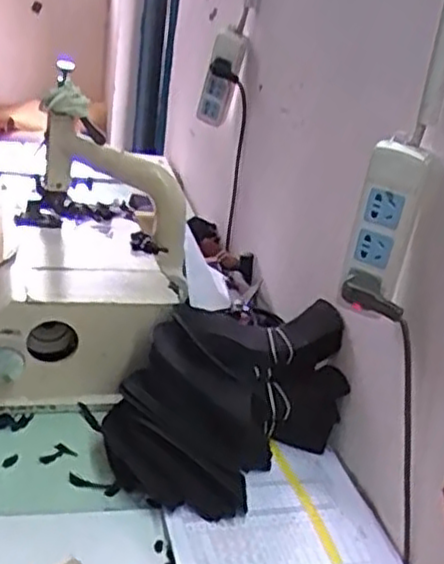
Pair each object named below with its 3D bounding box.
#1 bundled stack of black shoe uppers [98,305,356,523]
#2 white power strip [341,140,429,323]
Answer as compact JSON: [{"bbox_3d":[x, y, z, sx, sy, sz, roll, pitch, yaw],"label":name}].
[{"bbox_3d":[0.009,0.128,0.825,0.189,0.132,0.266,26,31,32],"label":"bundled stack of black shoe uppers"},{"bbox_3d":[0.150,-0.047,0.681,0.057,0.161,0.034,20,26,19],"label":"white power strip"}]

